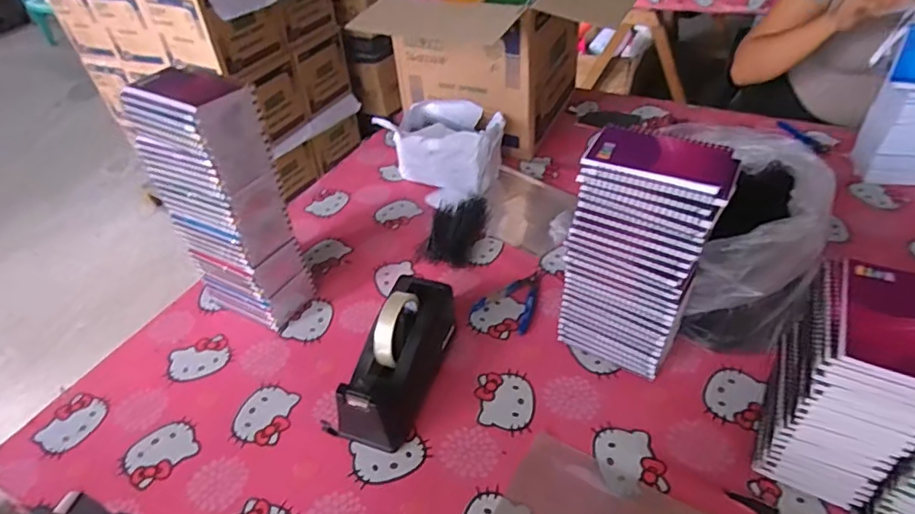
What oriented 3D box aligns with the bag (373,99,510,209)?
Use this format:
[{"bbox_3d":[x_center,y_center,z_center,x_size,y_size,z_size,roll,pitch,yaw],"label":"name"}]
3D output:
[{"bbox_3d":[-0.015,-0.202,1.009,0.184,0.131,0.216,-33,48,-30],"label":"bag"}]

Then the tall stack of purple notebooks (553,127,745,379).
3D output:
[{"bbox_3d":[0.211,0.007,0.642,0.141,0.291,0.091,22,47,27],"label":"tall stack of purple notebooks"}]

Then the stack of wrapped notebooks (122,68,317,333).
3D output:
[{"bbox_3d":[-0.308,-0.062,0.726,0.142,0.334,0.109,19,46,25],"label":"stack of wrapped notebooks"}]

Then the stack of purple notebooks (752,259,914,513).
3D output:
[{"bbox_3d":[0.371,0.131,0.529,0.094,0.218,0.131,14,44,20],"label":"stack of purple notebooks"}]

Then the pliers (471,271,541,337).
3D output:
[{"bbox_3d":[0.090,0.058,0.794,0.084,0.015,0.117,25,48,30],"label":"pliers"}]

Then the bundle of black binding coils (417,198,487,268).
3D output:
[{"bbox_3d":[-0.005,-0.046,0.906,0.087,0.036,0.148,7,42,13],"label":"bundle of black binding coils"}]

